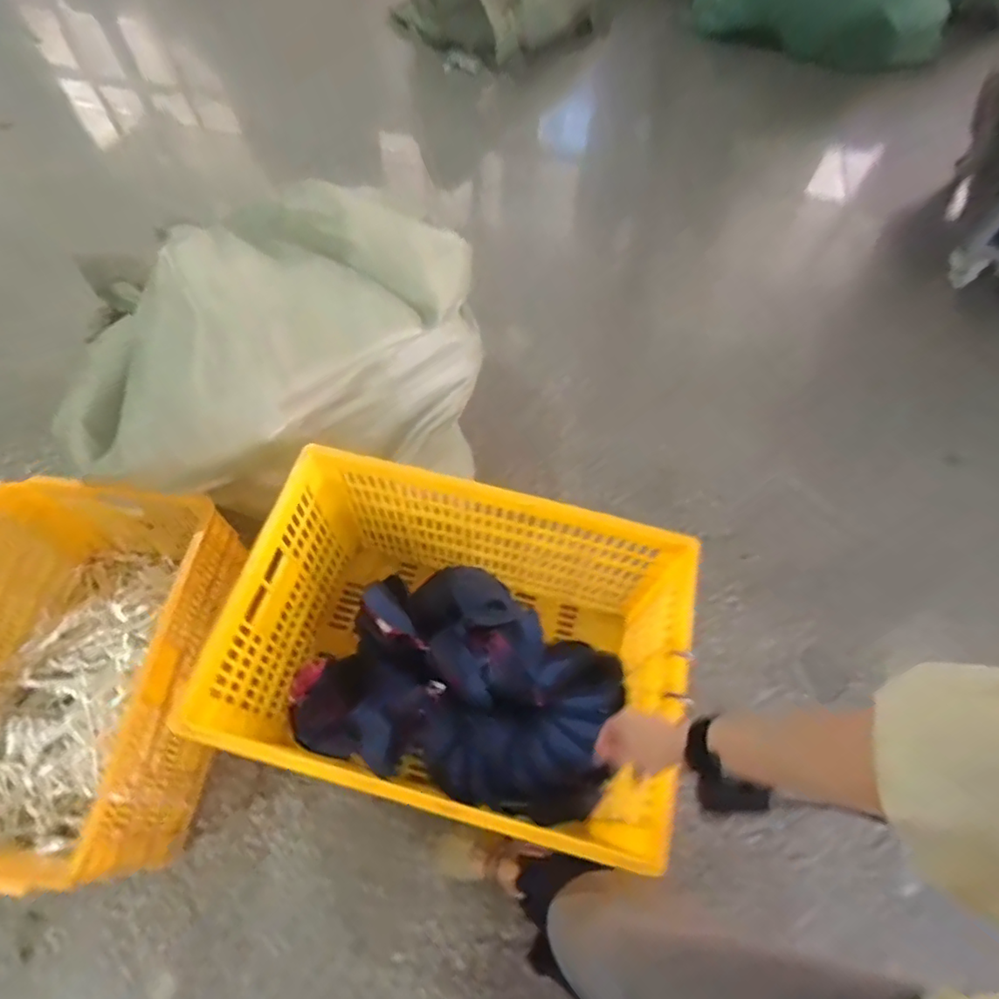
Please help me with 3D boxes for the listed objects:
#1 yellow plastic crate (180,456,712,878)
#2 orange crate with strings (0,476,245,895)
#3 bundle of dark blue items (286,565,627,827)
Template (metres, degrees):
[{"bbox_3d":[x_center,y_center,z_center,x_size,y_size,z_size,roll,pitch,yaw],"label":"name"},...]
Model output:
[{"bbox_3d":[-0.064,0.268,1.034,0.668,0.422,0.452,12,65,8],"label":"yellow plastic crate"},{"bbox_3d":[-0.730,0.292,1.032,0.406,0.312,0.609,5,62,0],"label":"orange crate with strings"},{"bbox_3d":[-0.087,0.306,1.059,0.560,0.214,0.389,13,65,8],"label":"bundle of dark blue items"}]

